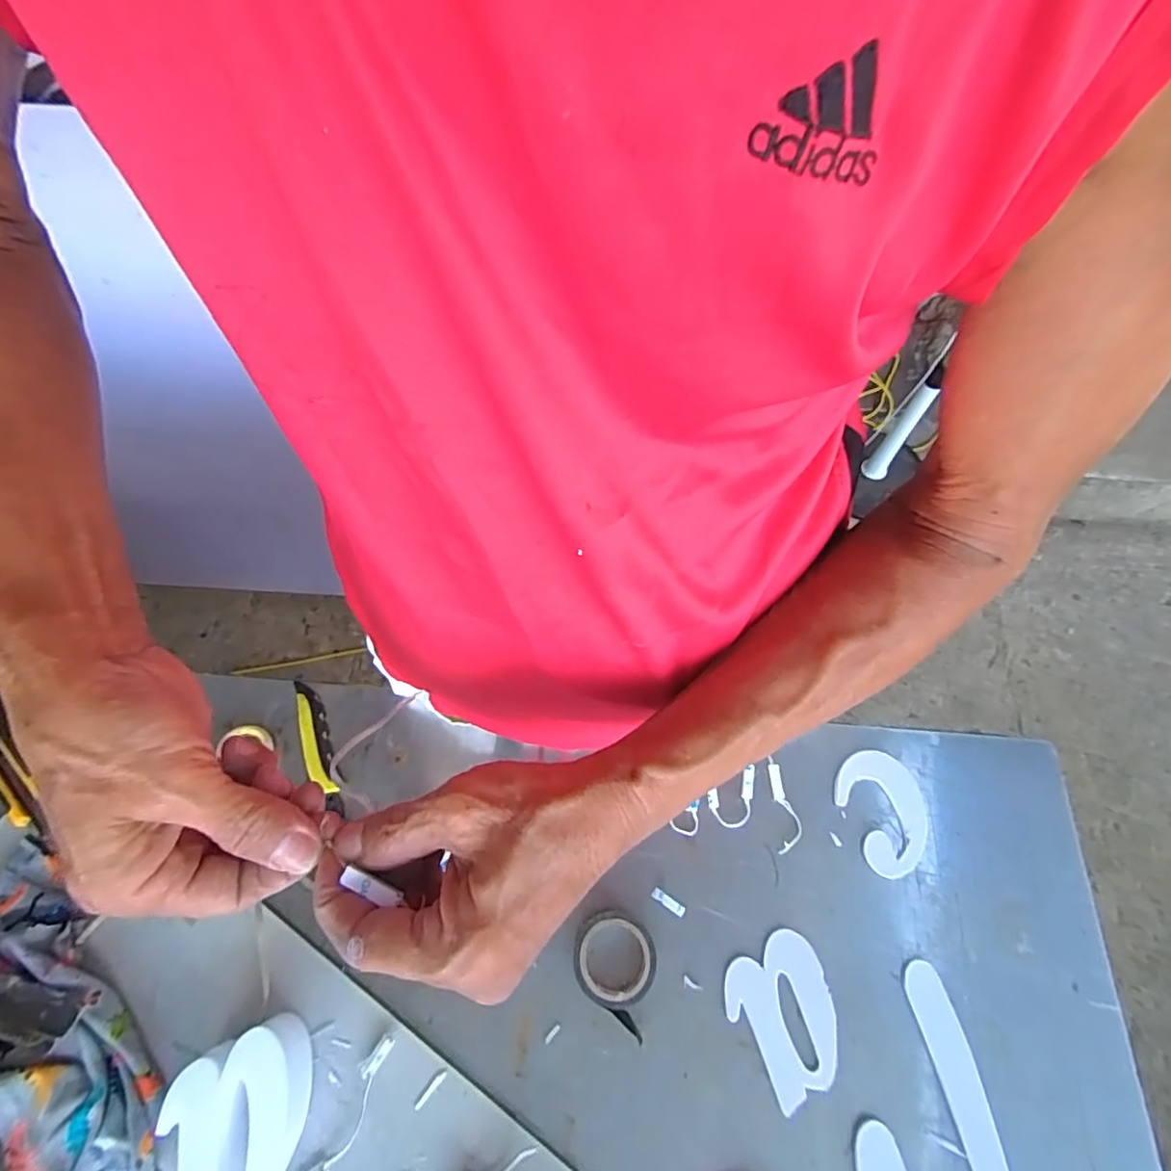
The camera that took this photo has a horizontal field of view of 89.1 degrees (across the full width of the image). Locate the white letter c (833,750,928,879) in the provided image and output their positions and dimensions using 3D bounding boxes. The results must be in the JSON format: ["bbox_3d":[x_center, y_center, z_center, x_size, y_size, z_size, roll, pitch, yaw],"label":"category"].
[{"bbox_3d":[0.234,0.175,0.466,0.067,0.011,0.086,-18,64,-9],"label":"white letter c"}]

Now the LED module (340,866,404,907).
[{"bbox_3d":[-0.087,0.123,0.244,0.026,0.004,0.007,26,65,-1],"label":"LED module"}]

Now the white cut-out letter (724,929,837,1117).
[{"bbox_3d":[0.140,0.293,0.407,0.069,0.007,0.084,-26,65,-13],"label":"white cut-out letter"}]

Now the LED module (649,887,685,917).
[{"bbox_3d":[0.061,0.233,0.438,0.026,0.004,0.009,29,66,14],"label":"LED module"}]

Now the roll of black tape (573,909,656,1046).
[{"bbox_3d":[0.019,0.263,0.411,0.057,0.022,0.065,17,64,9],"label":"roll of black tape"}]

